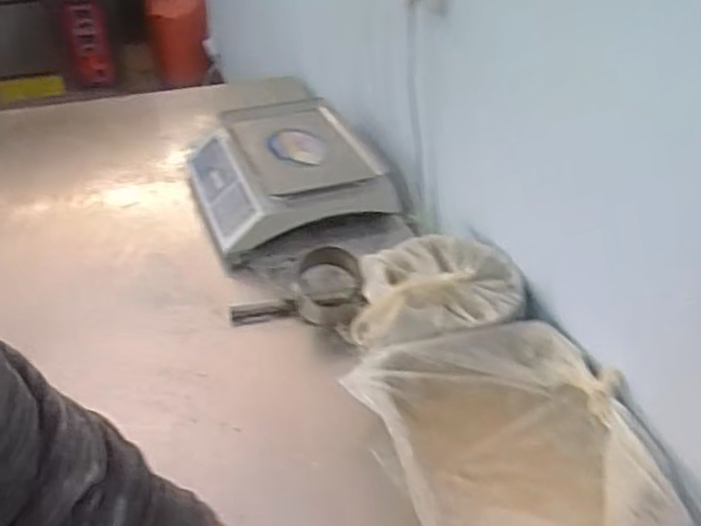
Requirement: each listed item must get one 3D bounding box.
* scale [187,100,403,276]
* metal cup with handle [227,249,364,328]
[{"bbox_3d":[-0.133,-0.170,1.310,0.319,0.132,0.359,-13,41,-18],"label":"scale"},{"bbox_3d":[-0.083,0.033,1.069,0.206,0.084,0.131,2,39,-1],"label":"metal cup with handle"}]

